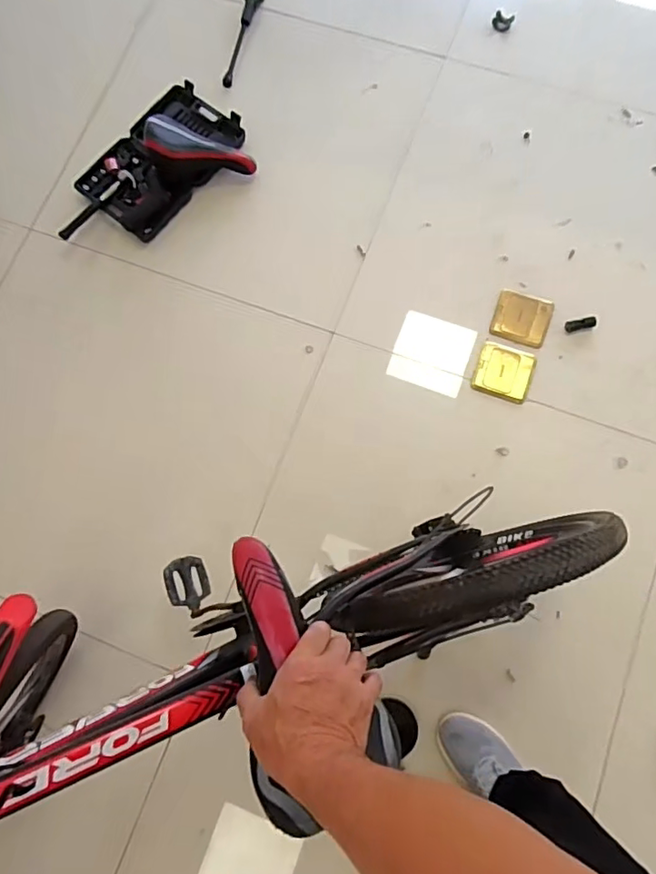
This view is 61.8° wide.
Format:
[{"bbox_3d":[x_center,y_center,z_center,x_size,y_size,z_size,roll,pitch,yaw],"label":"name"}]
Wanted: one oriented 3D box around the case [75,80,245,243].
[{"bbox_3d":[-0.405,-0.689,1.351,0.243,0.045,0.394,41,81,8],"label":"case"}]

